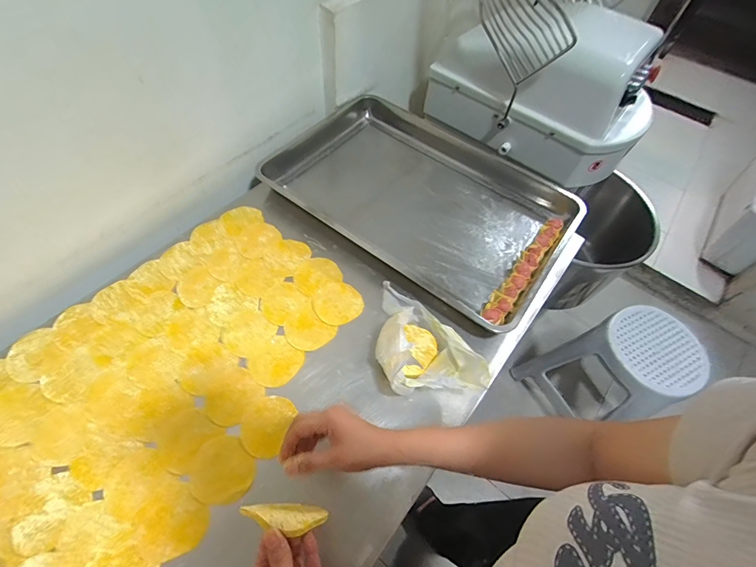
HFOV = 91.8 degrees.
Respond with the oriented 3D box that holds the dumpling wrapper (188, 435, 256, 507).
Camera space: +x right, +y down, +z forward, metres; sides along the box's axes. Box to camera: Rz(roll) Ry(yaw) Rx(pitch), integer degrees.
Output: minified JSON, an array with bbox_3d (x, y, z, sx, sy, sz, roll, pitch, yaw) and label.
[{"bbox_3d":[-0.212,0.253,0.494,0.086,0.004,0.076,40,63,19],"label":"dumpling wrapper"}]

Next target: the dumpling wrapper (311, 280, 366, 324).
[{"bbox_3d":[-0.072,0.034,0.646,0.080,0.004,0.082,-37,68,-23],"label":"dumpling wrapper"}]

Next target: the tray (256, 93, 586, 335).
[{"bbox_3d":[0.078,-0.195,0.776,0.619,0.053,0.403,35,61,17],"label":"tray"}]

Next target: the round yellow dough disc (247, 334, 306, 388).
[{"bbox_3d":[-0.162,0.125,0.582,0.072,0.004,0.077,2,57,-3],"label":"round yellow dough disc"}]

